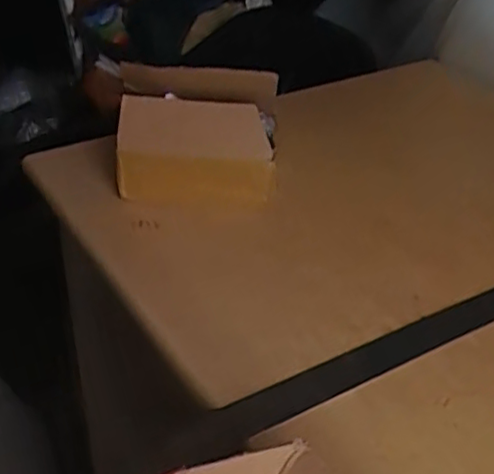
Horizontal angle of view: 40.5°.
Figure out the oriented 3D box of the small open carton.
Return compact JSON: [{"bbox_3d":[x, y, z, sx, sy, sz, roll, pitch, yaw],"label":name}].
[{"bbox_3d":[-0.049,-0.085,0.599,0.148,0.121,0.067,0,35,-3],"label":"small open carton"}]

